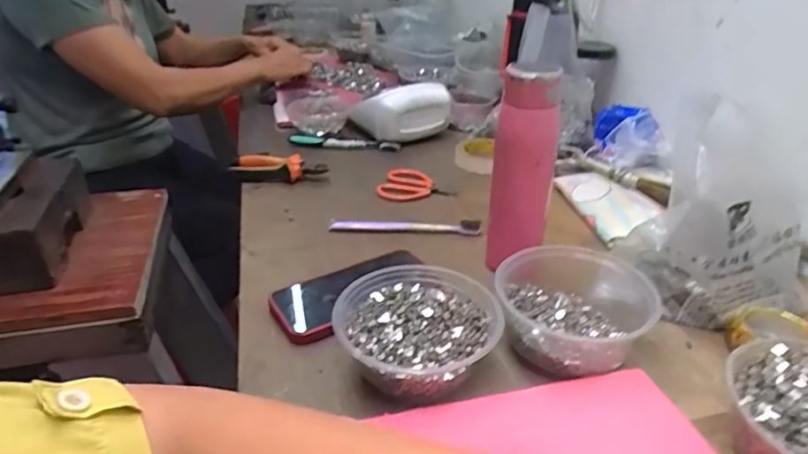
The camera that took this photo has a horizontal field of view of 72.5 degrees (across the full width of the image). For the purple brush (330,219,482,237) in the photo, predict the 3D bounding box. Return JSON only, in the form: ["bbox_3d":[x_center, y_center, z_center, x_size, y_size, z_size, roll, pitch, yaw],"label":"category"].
[{"bbox_3d":[0.002,-0.001,0.693,0.189,0.013,0.018,0,31,0],"label":"purple brush"}]

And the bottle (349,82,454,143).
[{"bbox_3d":[0.000,-0.194,0.950,0.170,0.090,0.072,-10,33,-17],"label":"bottle"}]

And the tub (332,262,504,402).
[{"bbox_3d":[0.011,0.089,0.475,0.135,0.056,0.133,-4,31,-8],"label":"tub"}]

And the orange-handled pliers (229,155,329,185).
[{"bbox_3d":[-0.189,-0.084,0.821,0.149,0.031,0.045,-4,31,-7],"label":"orange-handled pliers"}]

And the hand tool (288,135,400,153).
[{"bbox_3d":[-0.103,-0.145,0.944,0.186,0.017,0.028,5,29,10],"label":"hand tool"}]

